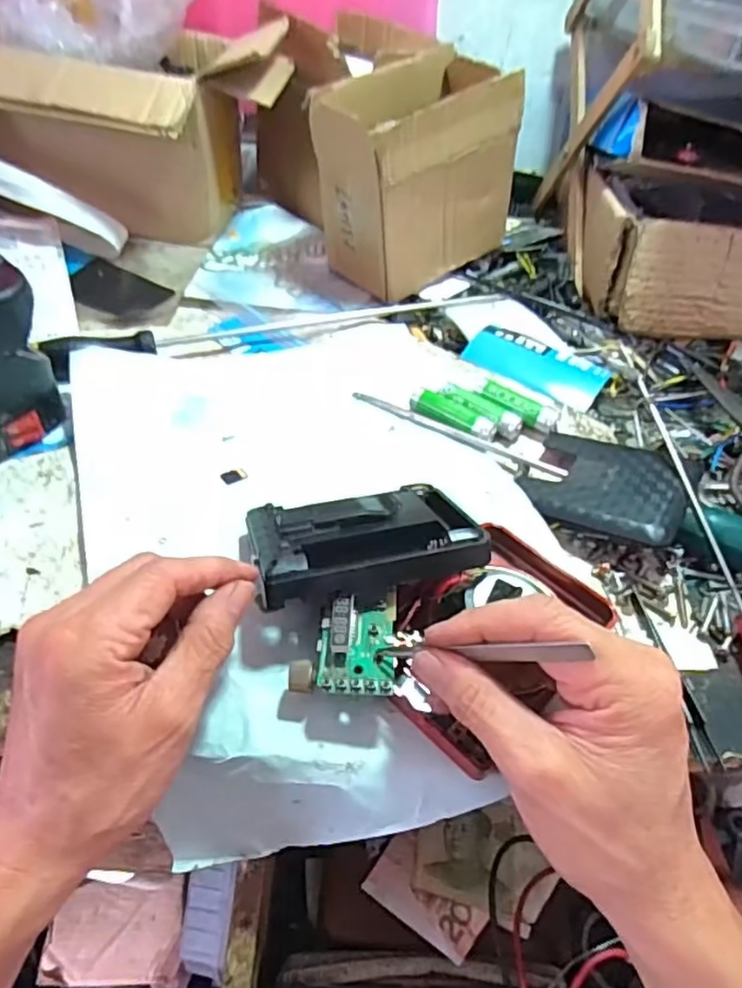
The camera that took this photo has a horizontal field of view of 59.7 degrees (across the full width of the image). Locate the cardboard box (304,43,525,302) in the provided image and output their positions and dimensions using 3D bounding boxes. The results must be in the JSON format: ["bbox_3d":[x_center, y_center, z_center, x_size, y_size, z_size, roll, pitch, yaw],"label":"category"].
[{"bbox_3d":[0.035,-0.270,0.548,0.159,0.151,0.086,-25,54,-29],"label":"cardboard box"}]

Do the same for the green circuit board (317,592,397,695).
[{"bbox_3d":[-0.006,0.067,0.303,0.035,0.012,0.054,6,45,0],"label":"green circuit board"}]

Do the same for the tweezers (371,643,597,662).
[{"bbox_3d":[0.045,0.065,0.262,0.086,0.010,0.005,-8,37,31],"label":"tweezers"}]

